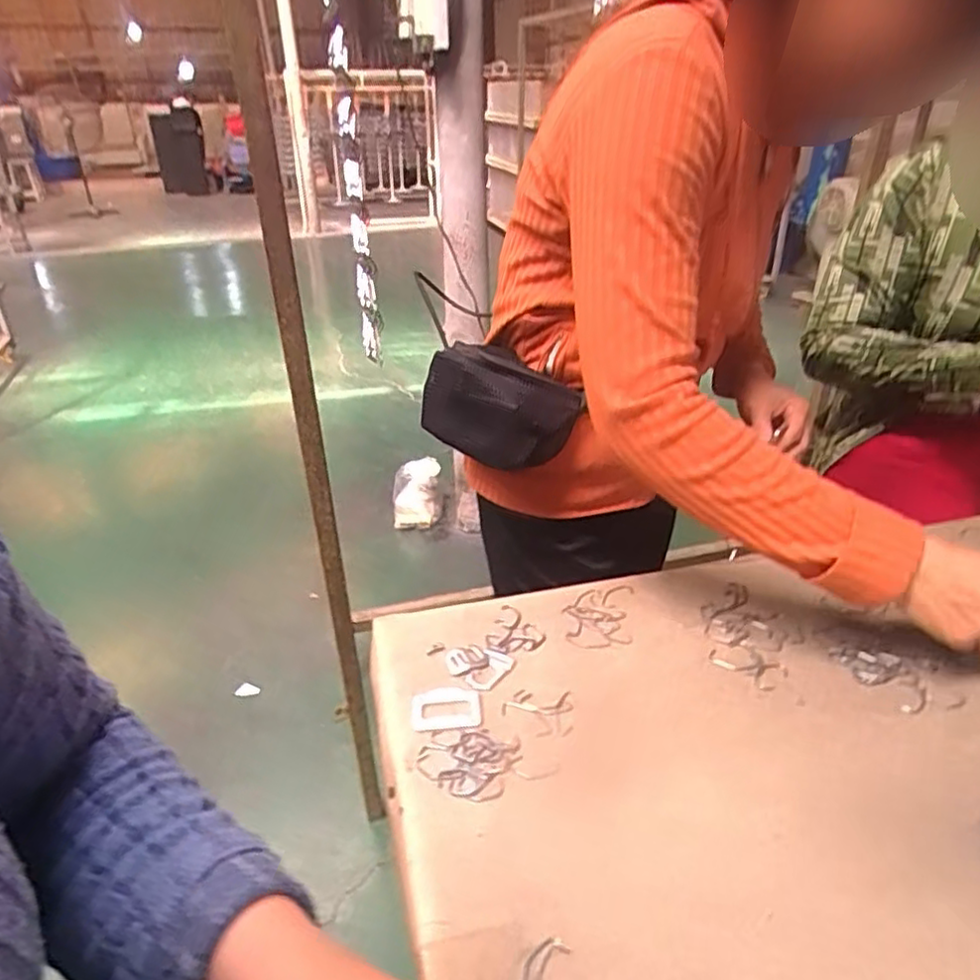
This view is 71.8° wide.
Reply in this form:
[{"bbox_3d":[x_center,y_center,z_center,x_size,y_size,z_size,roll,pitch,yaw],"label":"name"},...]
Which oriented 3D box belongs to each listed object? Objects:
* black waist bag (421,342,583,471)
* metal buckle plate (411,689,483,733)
[{"bbox_3d":[0.001,-0.087,0.674,0.163,0.095,0.077,21,36,33],"label":"black waist bag"},{"bbox_3d":[-0.033,0.166,0.514,0.053,0.004,0.040,-5,30,-7],"label":"metal buckle plate"}]

